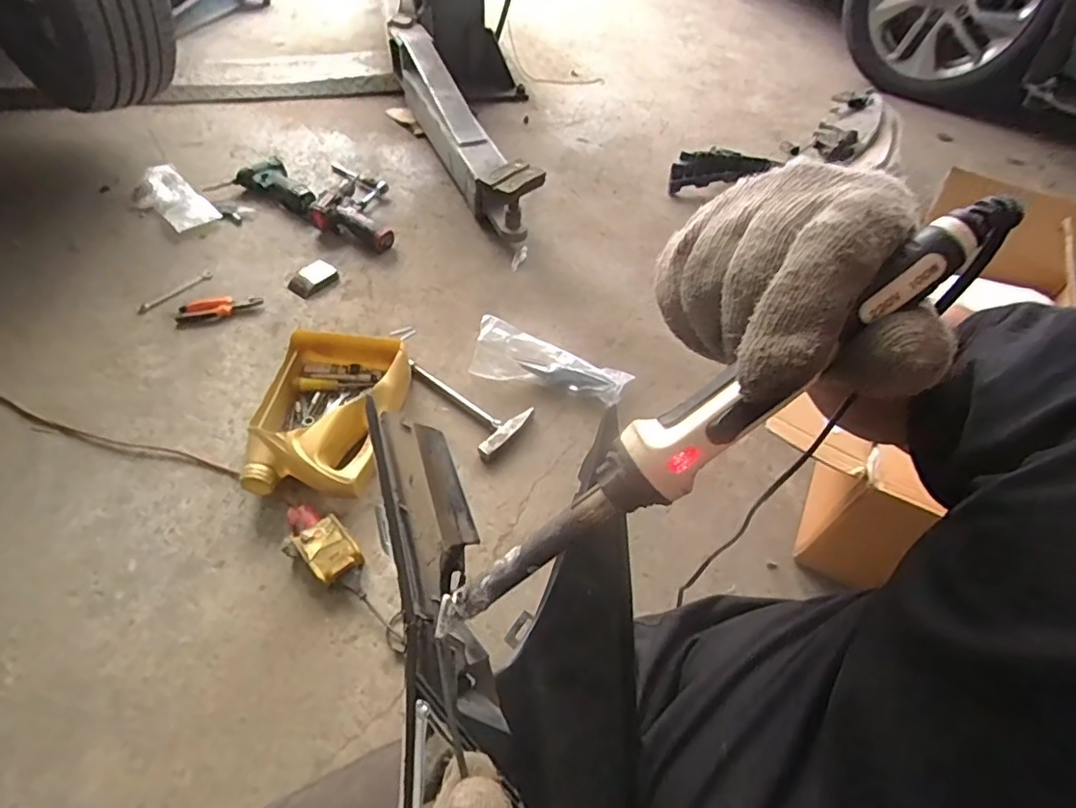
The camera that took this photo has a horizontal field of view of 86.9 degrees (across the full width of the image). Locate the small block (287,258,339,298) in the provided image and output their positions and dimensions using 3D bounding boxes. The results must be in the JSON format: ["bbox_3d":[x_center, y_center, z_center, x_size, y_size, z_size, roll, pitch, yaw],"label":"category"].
[{"bbox_3d":[-0.472,-0.263,1.190,0.060,0.021,0.095,32,56,19],"label":"small block"}]

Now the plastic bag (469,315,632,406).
[{"bbox_3d":[0.024,-0.072,1.040,0.289,0.088,0.074,14,52,6],"label":"plastic bag"}]

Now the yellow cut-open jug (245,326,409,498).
[{"bbox_3d":[-0.338,0.018,0.935,0.214,0.090,0.292,6,51,-1],"label":"yellow cut-open jug"}]

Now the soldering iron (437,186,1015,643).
[{"bbox_3d":[0.050,0.012,0.191,0.231,0.019,0.025,-39,56,15],"label":"soldering iron"}]

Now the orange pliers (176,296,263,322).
[{"bbox_3d":[-0.628,-0.192,1.121,0.151,0.019,0.045,-12,54,-15],"label":"orange pliers"}]

